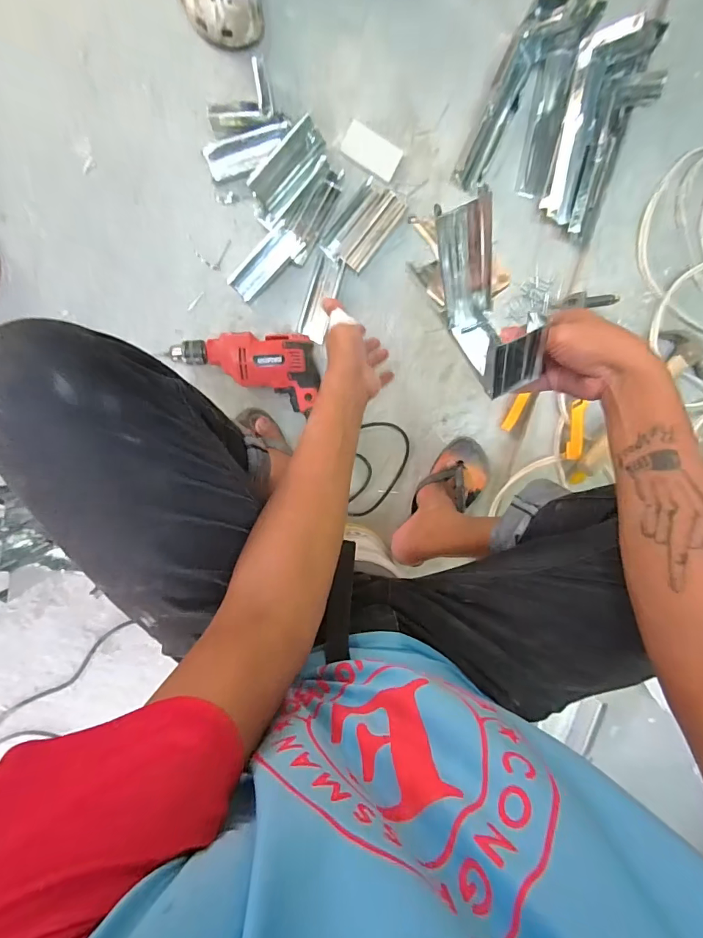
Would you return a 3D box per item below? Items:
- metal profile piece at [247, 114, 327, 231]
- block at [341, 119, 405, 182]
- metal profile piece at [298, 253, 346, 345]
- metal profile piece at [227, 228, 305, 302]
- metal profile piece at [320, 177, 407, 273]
[{"bbox_3d":[-0.099,-0.468,0.654,0.070,0.032,0.157,44,95,-8],"label":"metal profile piece"},{"bbox_3d":[0.034,-0.524,0.682,0.095,0.012,0.053,27,95,-8],"label":"block"},{"bbox_3d":[-0.053,-0.296,0.719,0.045,0.017,0.138,17,96,-7],"label":"metal profile piece"},{"bbox_3d":[-0.143,-0.342,0.685,0.131,0.014,0.049,-40,99,1],"label":"metal profile piece"},{"bbox_3d":[0.021,-0.411,0.701,0.078,0.017,0.146,38,93,-9],"label":"metal profile piece"}]

